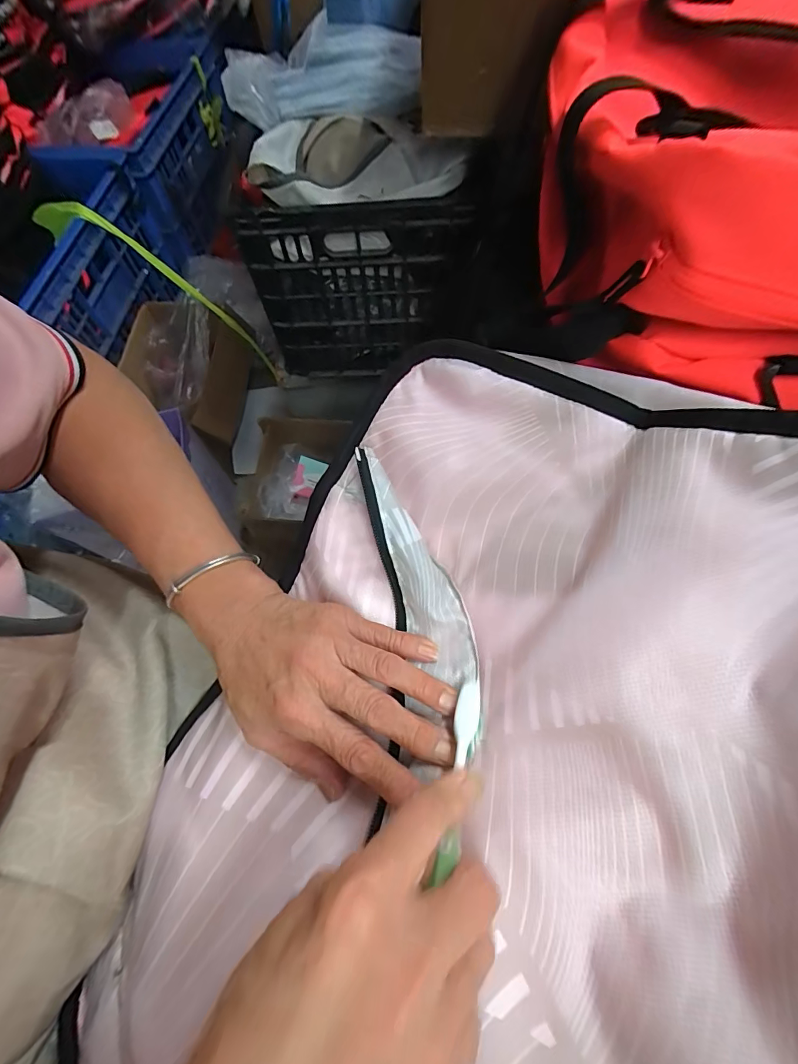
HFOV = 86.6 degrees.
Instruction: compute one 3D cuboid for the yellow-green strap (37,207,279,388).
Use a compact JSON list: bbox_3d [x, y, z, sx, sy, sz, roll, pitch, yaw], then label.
[{"bbox_3d":[-0.566,-0.599,1.077,0.628,0.175,0.040,29,63,-30],"label":"yellow-green strap"}]

